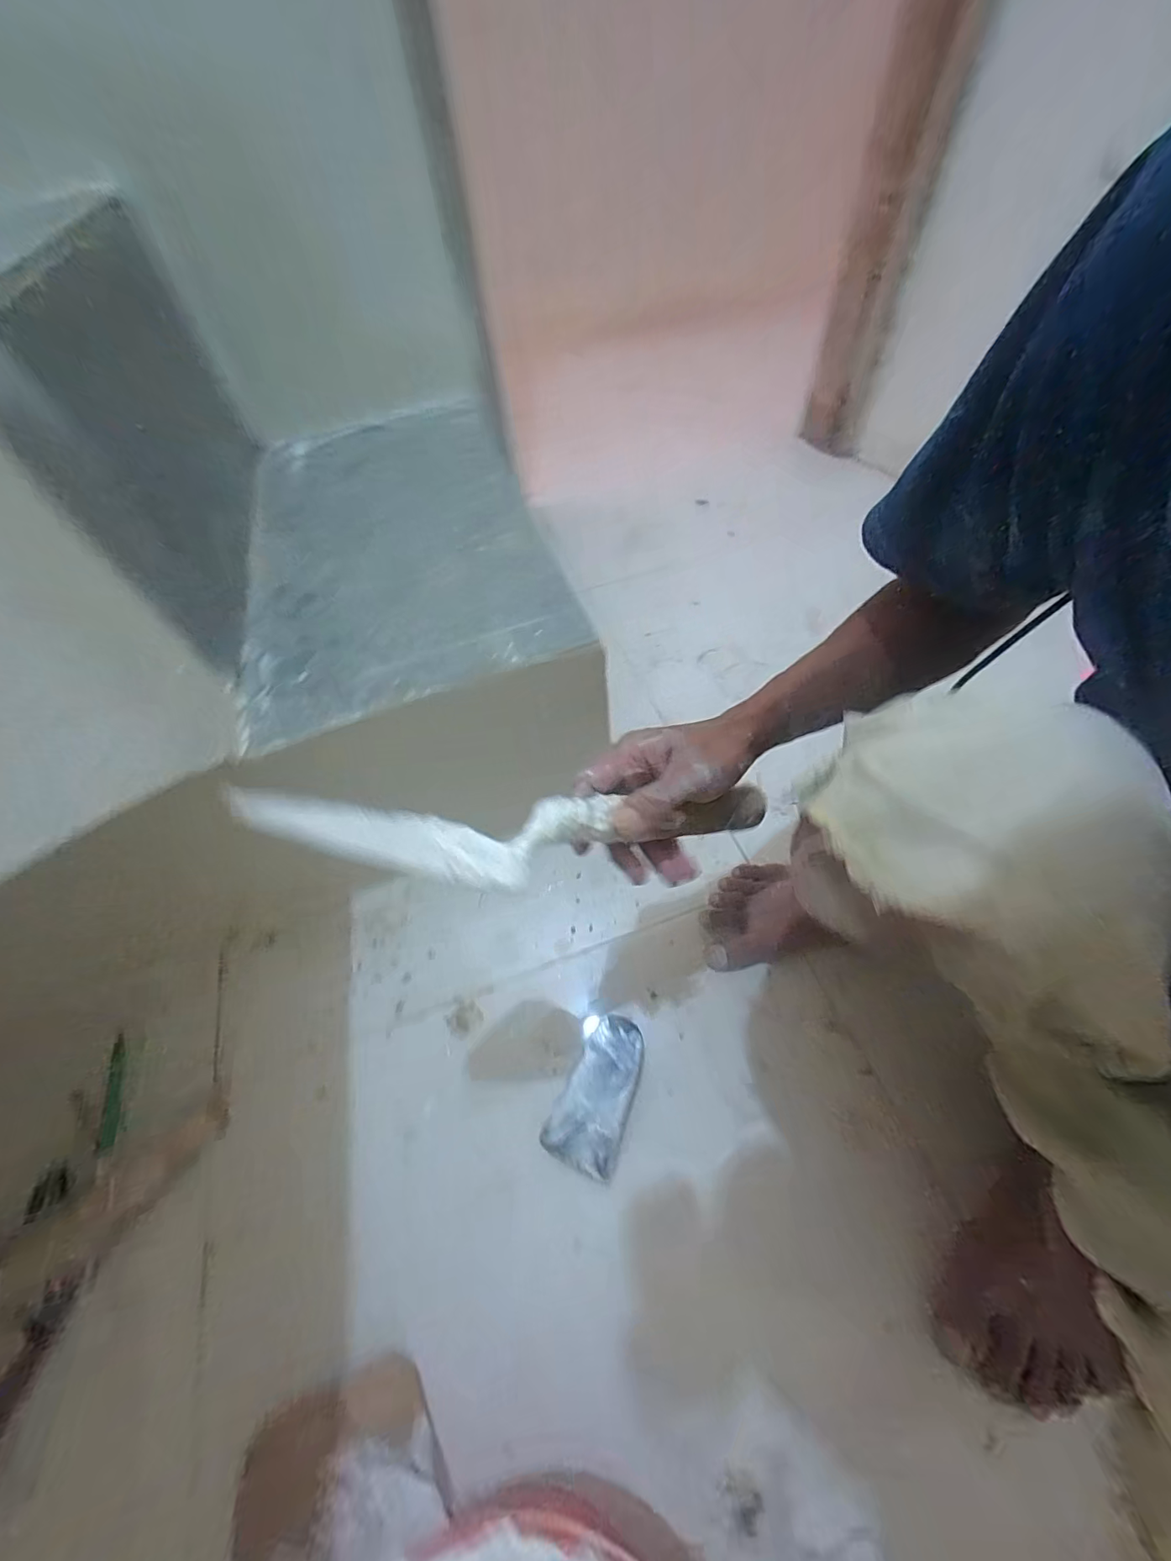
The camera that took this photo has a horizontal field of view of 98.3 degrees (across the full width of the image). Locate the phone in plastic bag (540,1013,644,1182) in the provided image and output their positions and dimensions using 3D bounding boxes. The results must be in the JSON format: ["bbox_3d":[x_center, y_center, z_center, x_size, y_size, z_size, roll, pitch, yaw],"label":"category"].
[{"bbox_3d":[0.012,0.282,0.465,0.062,0.033,0.120,18,59,16],"label":"phone in plastic bag"}]

